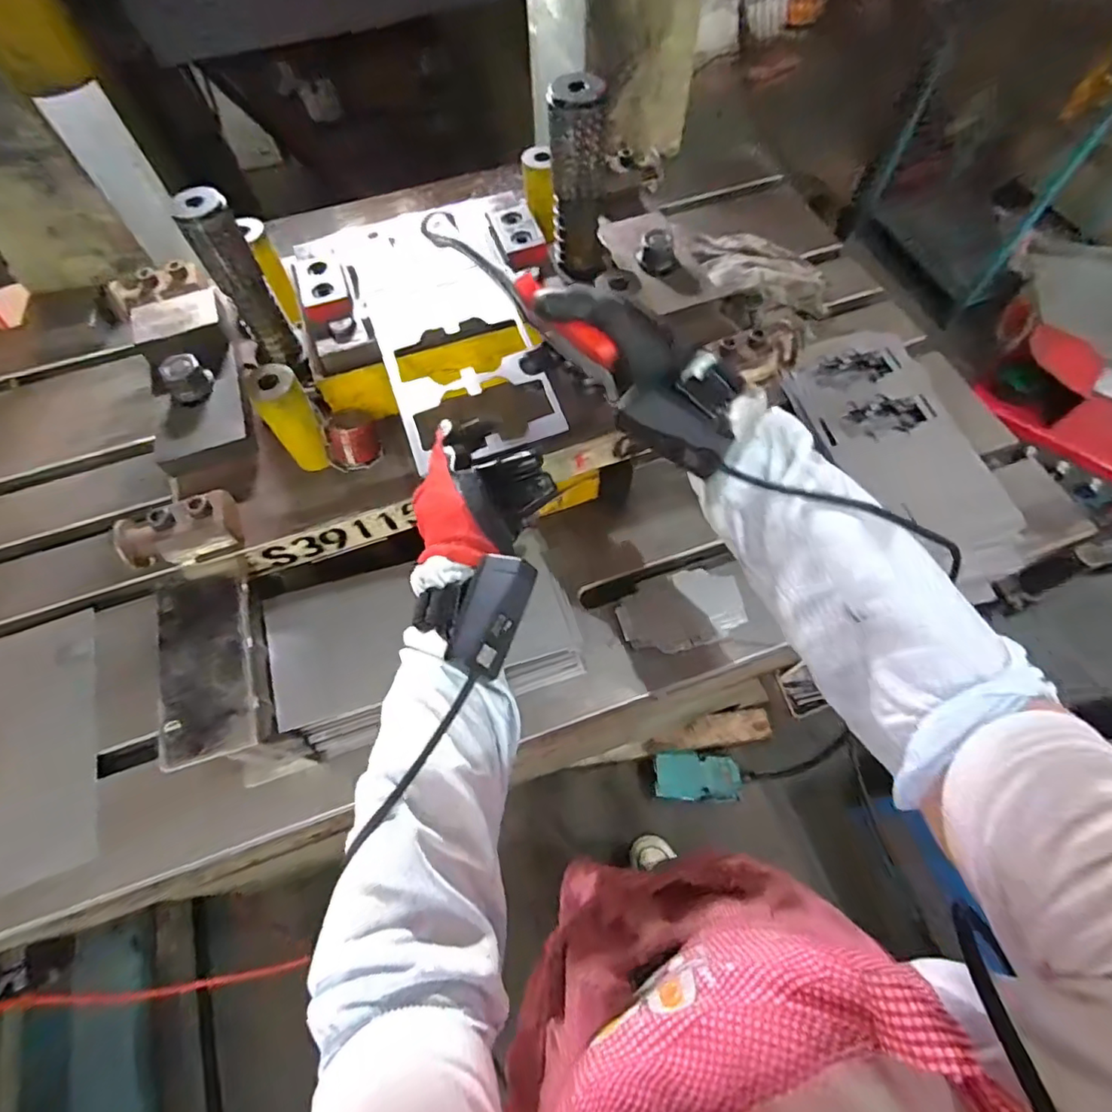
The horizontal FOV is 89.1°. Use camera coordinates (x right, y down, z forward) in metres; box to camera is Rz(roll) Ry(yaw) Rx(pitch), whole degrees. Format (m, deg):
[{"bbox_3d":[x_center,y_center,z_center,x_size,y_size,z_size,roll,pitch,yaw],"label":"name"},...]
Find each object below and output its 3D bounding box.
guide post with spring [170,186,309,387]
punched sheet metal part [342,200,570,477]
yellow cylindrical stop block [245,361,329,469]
[{"bbox_3d":[-0.258,-0.219,0.480,0.040,0.158,0.031,-35,67,-14],"label":"guide post with spring"},{"bbox_3d":[-0.095,-0.206,0.488,0.129,0.010,0.288,-18,66,-5],"label":"punched sheet metal part"},{"bbox_3d":[-0.223,-0.116,0.482,0.039,0.095,0.033,-35,67,-14],"label":"yellow cylindrical stop block"}]

